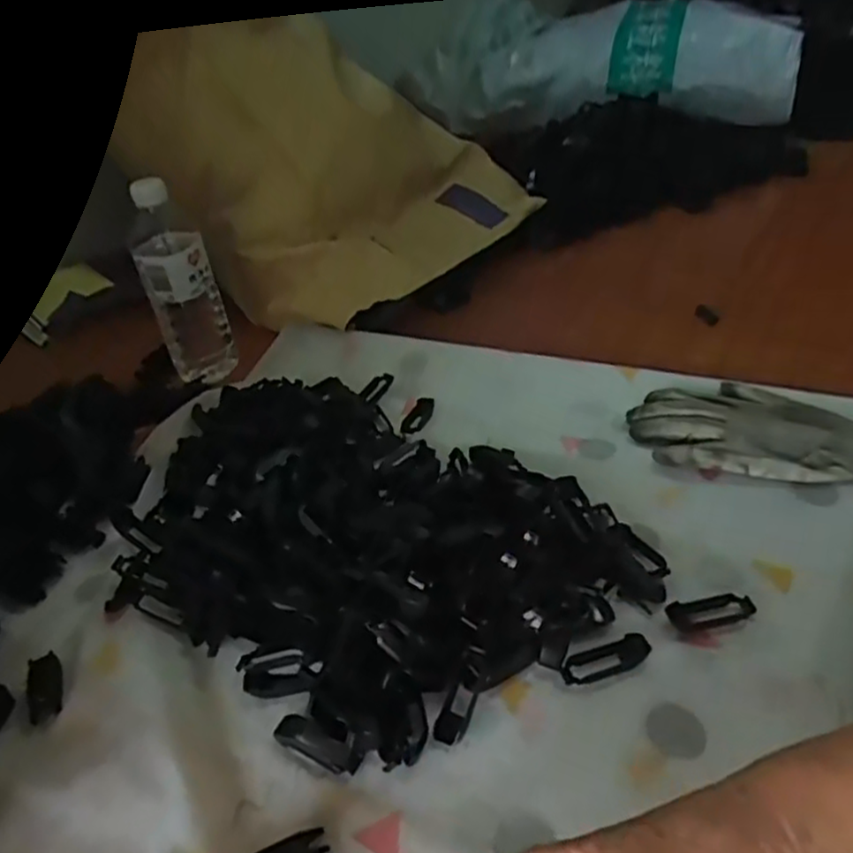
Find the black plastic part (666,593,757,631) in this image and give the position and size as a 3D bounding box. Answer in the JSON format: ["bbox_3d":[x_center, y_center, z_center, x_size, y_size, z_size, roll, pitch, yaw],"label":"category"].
[{"bbox_3d":[0.184,0.118,0.451,0.057,0.006,0.020,-7,36,0],"label":"black plastic part"}]

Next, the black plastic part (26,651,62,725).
[{"bbox_3d":[-0.254,0.173,0.464,0.021,0.008,0.051,-19,38,-16],"label":"black plastic part"}]

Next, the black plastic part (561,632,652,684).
[{"bbox_3d":[0.112,0.144,0.432,0.058,0.006,0.022,-14,37,-10],"label":"black plastic part"}]

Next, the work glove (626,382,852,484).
[{"bbox_3d":[0.280,0.005,0.574,0.212,0.025,0.106,6,38,17],"label":"work glove"}]

